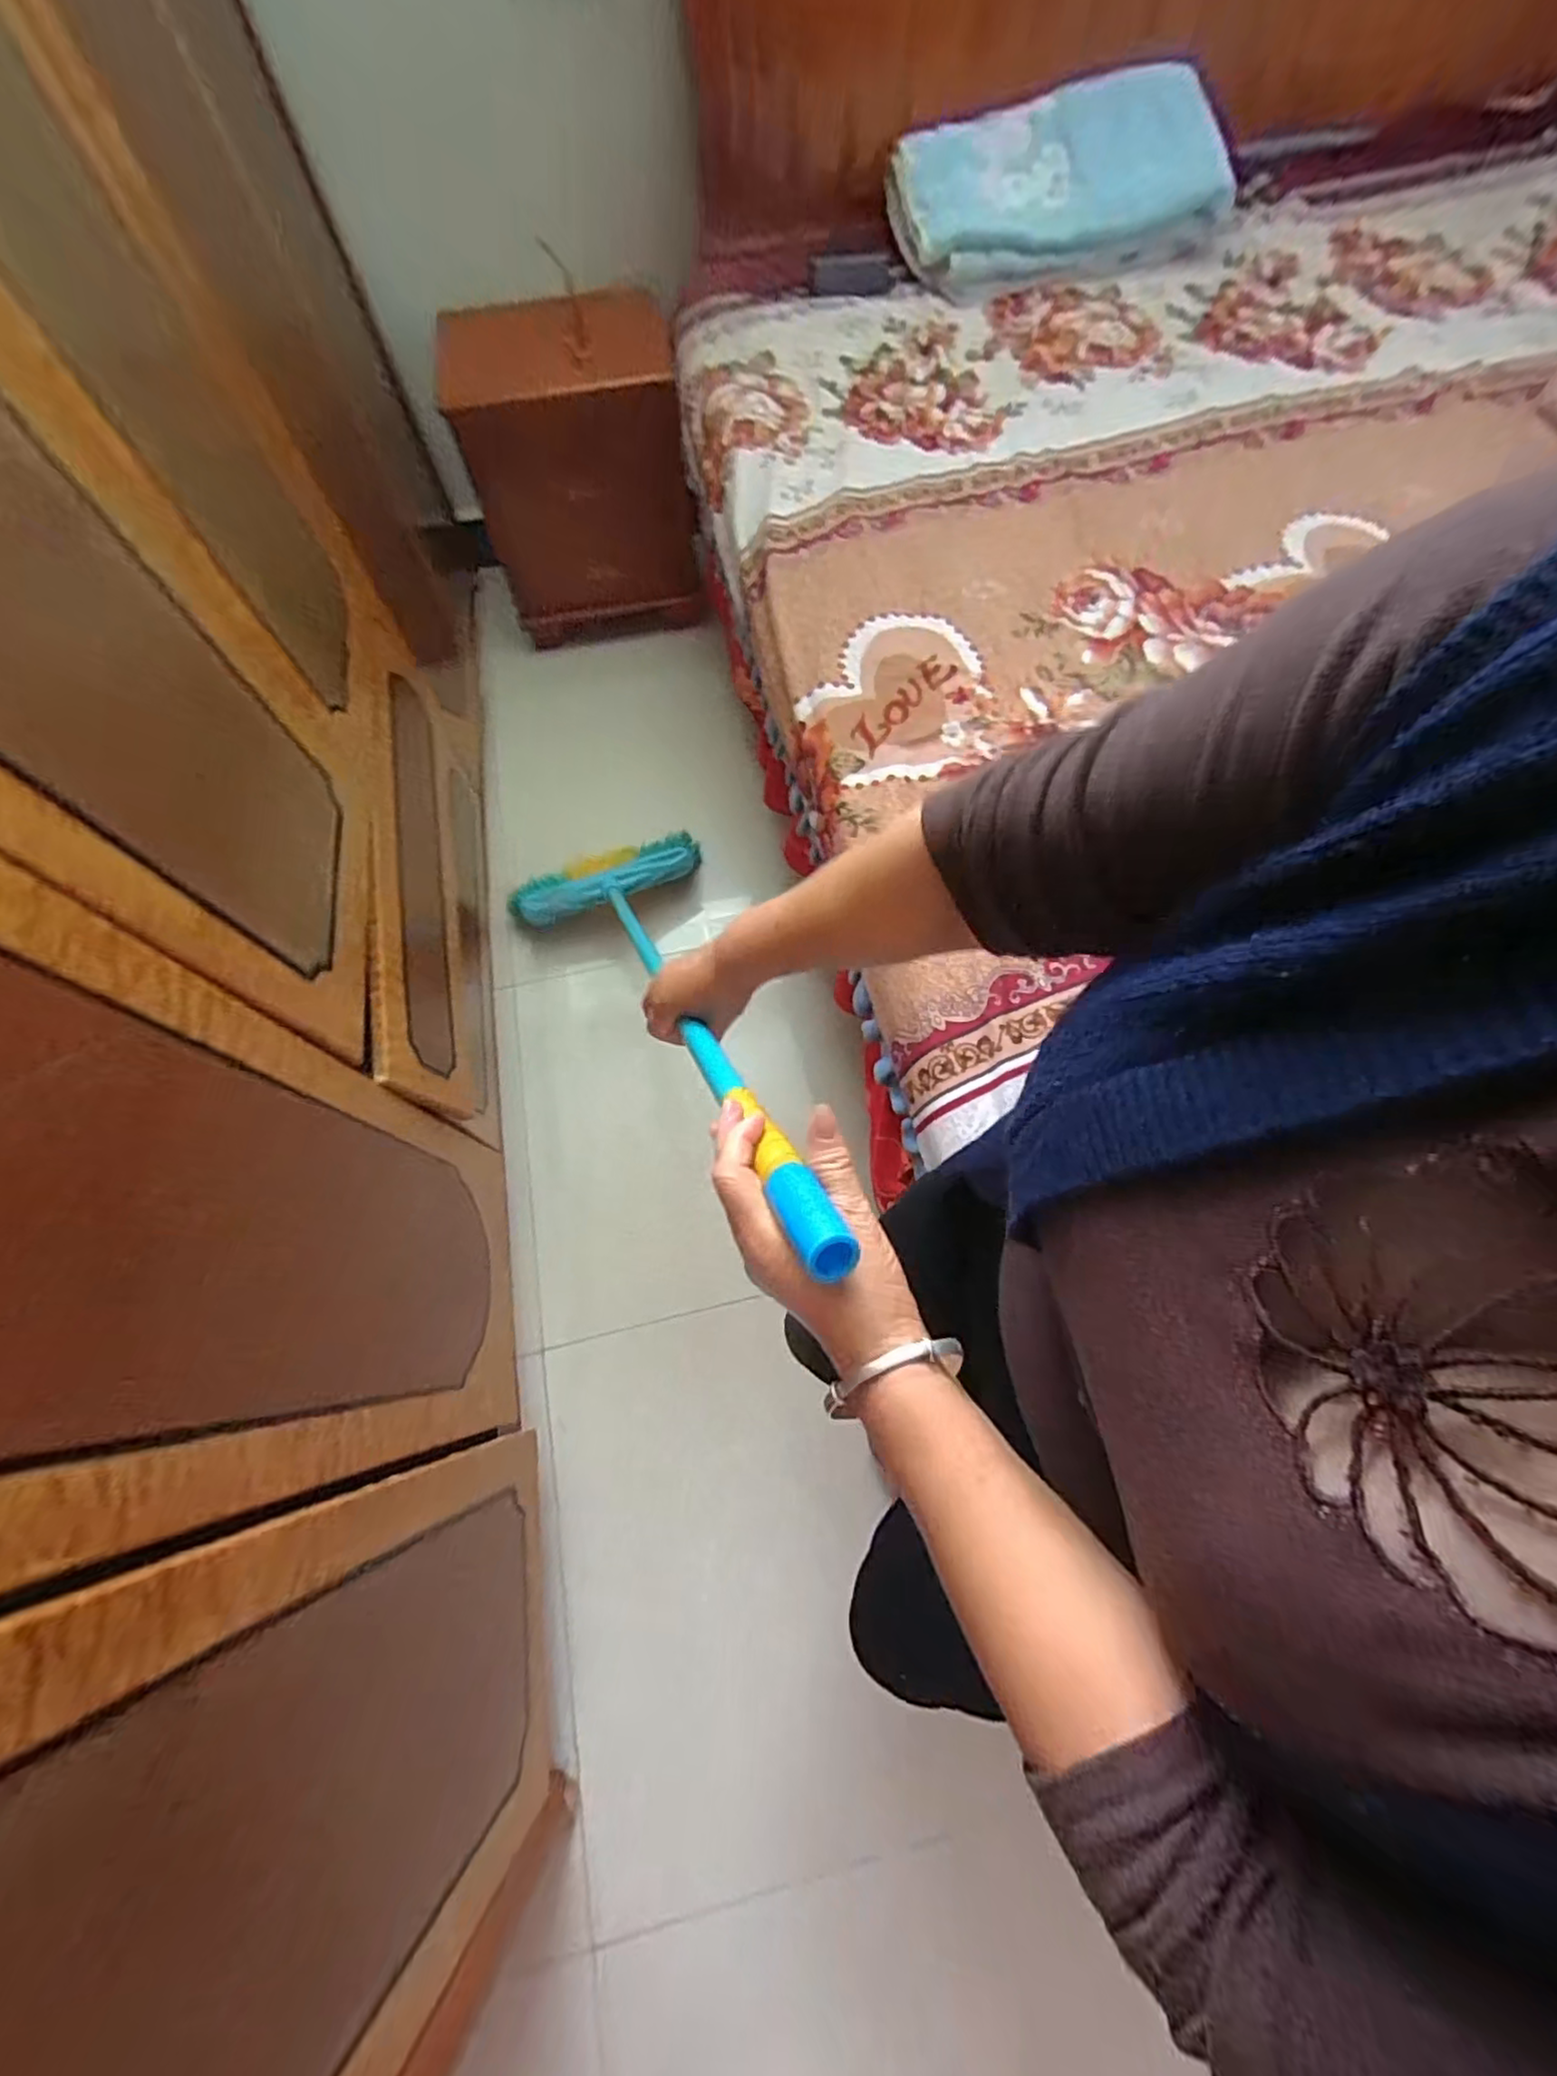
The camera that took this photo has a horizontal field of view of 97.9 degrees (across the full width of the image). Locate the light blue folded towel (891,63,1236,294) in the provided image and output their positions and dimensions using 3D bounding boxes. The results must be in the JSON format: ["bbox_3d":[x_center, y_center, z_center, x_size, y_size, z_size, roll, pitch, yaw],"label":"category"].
[{"bbox_3d":[0.450,-1.350,1.066,0.525,0.062,0.229,-17,92,3],"label":"light blue folded towel"}]

